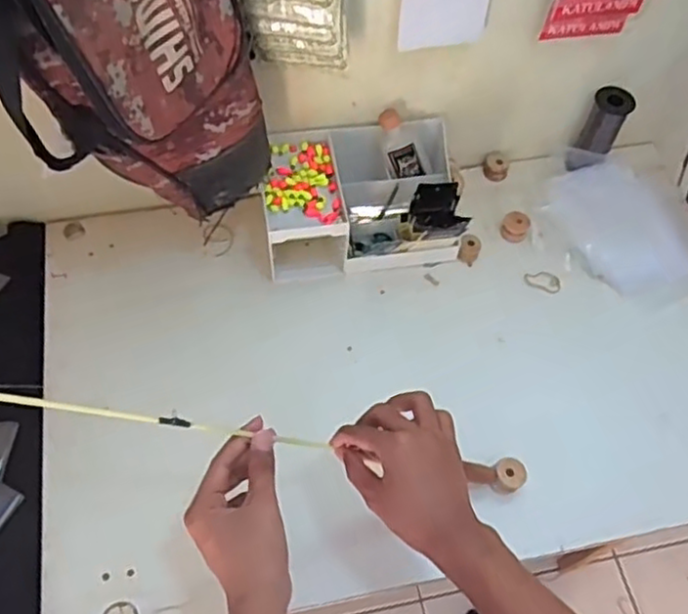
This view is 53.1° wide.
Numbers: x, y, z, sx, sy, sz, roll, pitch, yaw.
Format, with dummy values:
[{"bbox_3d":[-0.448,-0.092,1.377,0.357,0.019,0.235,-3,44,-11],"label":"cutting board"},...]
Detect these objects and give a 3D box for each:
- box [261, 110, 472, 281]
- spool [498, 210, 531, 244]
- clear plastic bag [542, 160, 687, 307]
[{"bbox_3d":[0.019,-0.127,0.830,0.225,0.102,0.153,-4,60,-5],"label":"box"},{"bbox_3d":[0.216,-0.102,0.869,0.033,0.019,0.041,23,61,10],"label":"spool"},{"bbox_3d":[0.344,-0.098,0.865,0.150,0.036,0.204,-13,61,-10],"label":"clear plastic bag"}]

